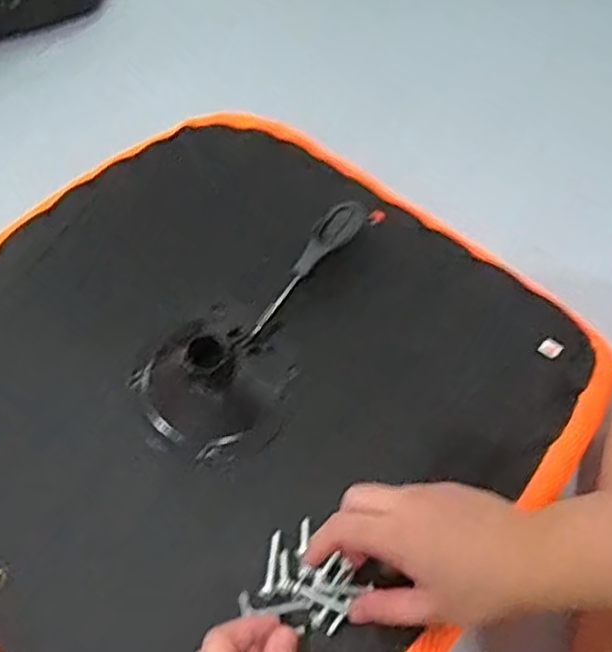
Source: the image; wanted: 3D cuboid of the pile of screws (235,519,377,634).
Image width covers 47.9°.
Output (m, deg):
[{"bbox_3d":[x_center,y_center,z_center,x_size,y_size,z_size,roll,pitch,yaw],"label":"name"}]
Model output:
[{"bbox_3d":[-0.004,0.162,0.428,0.065,0.011,0.061,38,67,24],"label":"pile of screws"}]

